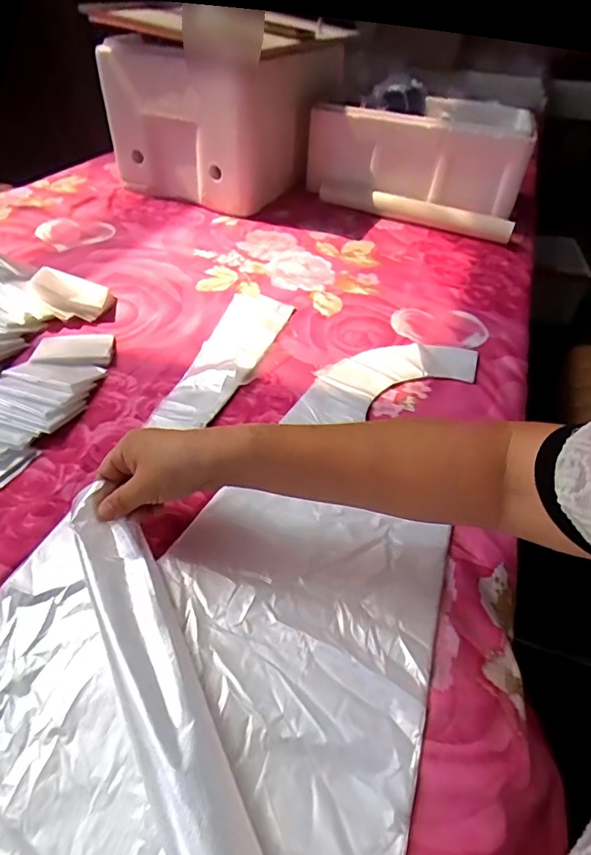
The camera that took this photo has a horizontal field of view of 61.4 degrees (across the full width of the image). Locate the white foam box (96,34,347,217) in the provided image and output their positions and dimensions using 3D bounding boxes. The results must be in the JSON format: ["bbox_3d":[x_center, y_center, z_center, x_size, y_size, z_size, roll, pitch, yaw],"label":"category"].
[{"bbox_3d":[-0.132,-0.565,0.936,0.307,0.234,0.302,22,45,15],"label":"white foam box"}]

